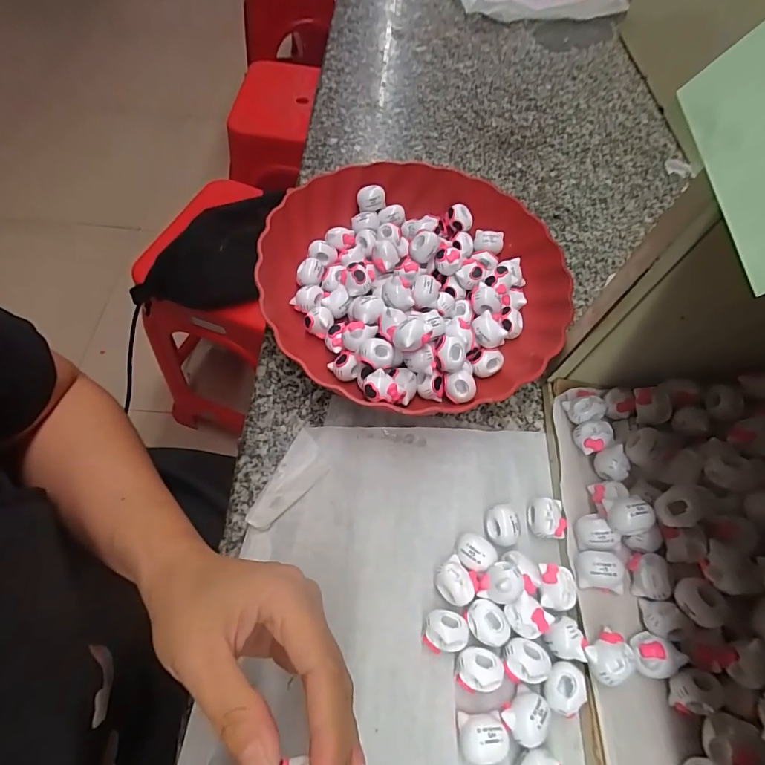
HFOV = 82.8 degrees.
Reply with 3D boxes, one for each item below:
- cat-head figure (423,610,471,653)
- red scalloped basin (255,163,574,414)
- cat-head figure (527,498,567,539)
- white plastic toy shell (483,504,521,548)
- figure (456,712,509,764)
[{"bbox_3d":[0.036,0.144,0.251,0.025,0.017,0.021,-2,62,-7],"label":"cat-head figure"},{"bbox_3d":[0.028,-0.085,0.365,0.245,0.072,0.240,2,61,-4],"label":"red scalloped basin"},{"bbox_3d":[0.110,0.091,0.290,0.022,0.013,0.025,6,61,-2],"label":"cat-head figure"},{"bbox_3d":[0.078,0.094,0.283,0.021,0.017,0.024,-5,62,-8],"label":"white plastic toy shell"},{"bbox_3d":[0.053,0.188,0.230,0.025,0.017,0.020,2,61,-4],"label":"figure"}]

